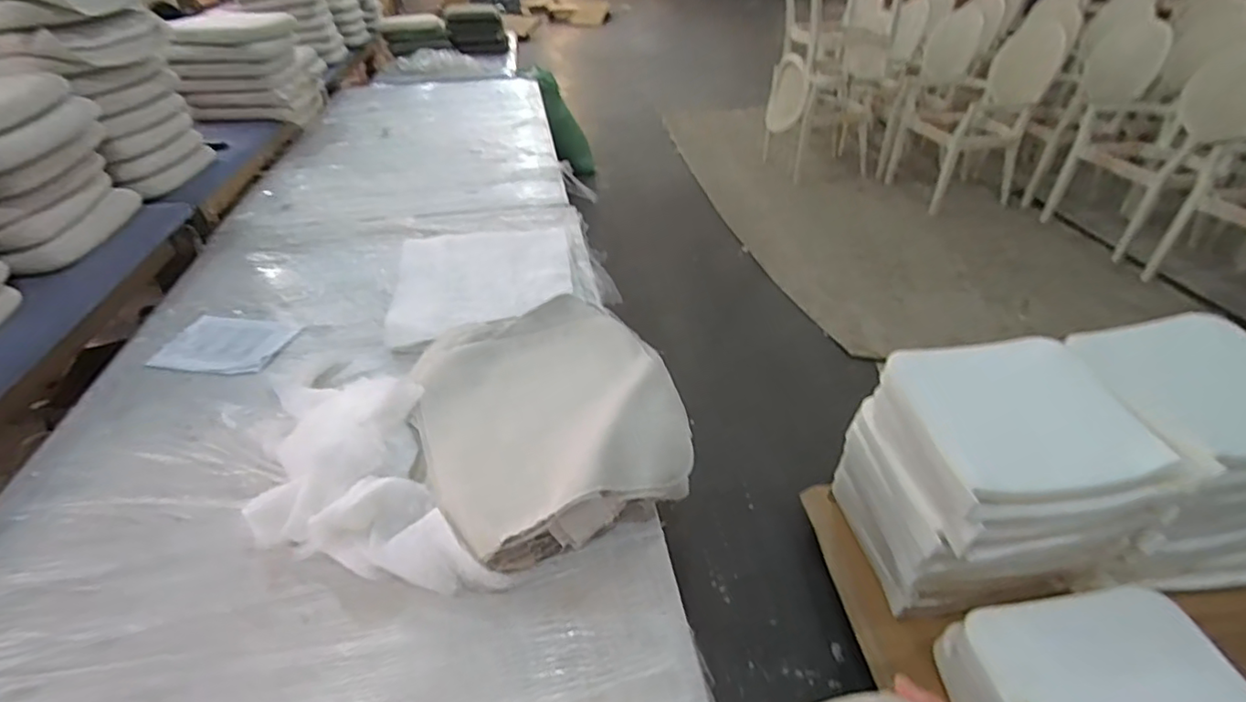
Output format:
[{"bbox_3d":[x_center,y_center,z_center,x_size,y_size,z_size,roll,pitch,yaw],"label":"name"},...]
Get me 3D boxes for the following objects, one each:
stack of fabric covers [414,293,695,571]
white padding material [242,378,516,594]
[{"bbox_3d":[-0.142,0.122,1.166,0.475,0.162,0.567,-11,37,-15],"label":"stack of fabric covers"},{"bbox_3d":[-0.483,0.220,1.048,0.317,0.143,0.636,-23,42,-29],"label":"white padding material"}]

